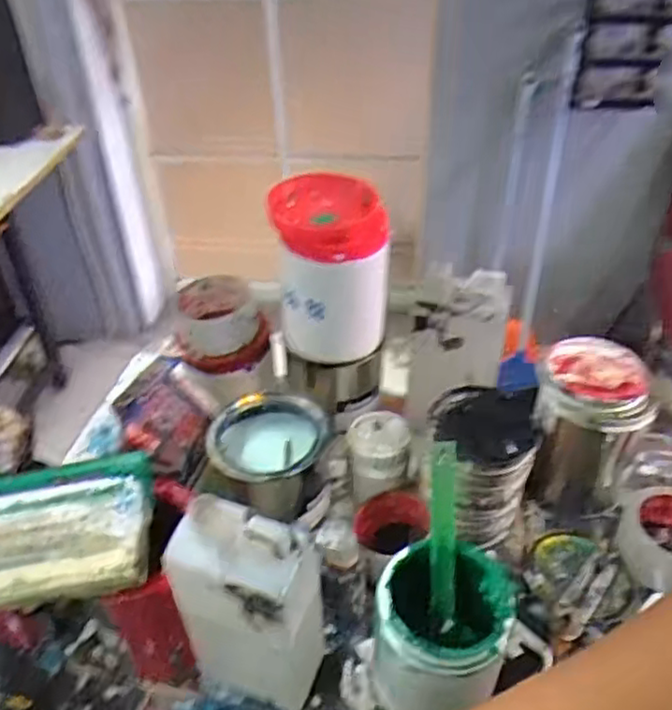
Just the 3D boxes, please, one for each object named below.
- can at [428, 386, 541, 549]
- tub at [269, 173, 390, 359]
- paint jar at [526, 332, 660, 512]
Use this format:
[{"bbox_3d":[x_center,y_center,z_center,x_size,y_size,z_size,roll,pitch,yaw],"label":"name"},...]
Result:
[{"bbox_3d":[0.140,0.109,0.676,0.104,0.132,0.098,-9,41,-9],"label":"can"},{"bbox_3d":[-0.005,-0.082,0.671,0.105,0.154,0.107,-1,40,1],"label":"tub"},{"bbox_3d":[0.263,0.076,0.729,0.107,0.152,0.111,6,41,9],"label":"paint jar"}]

